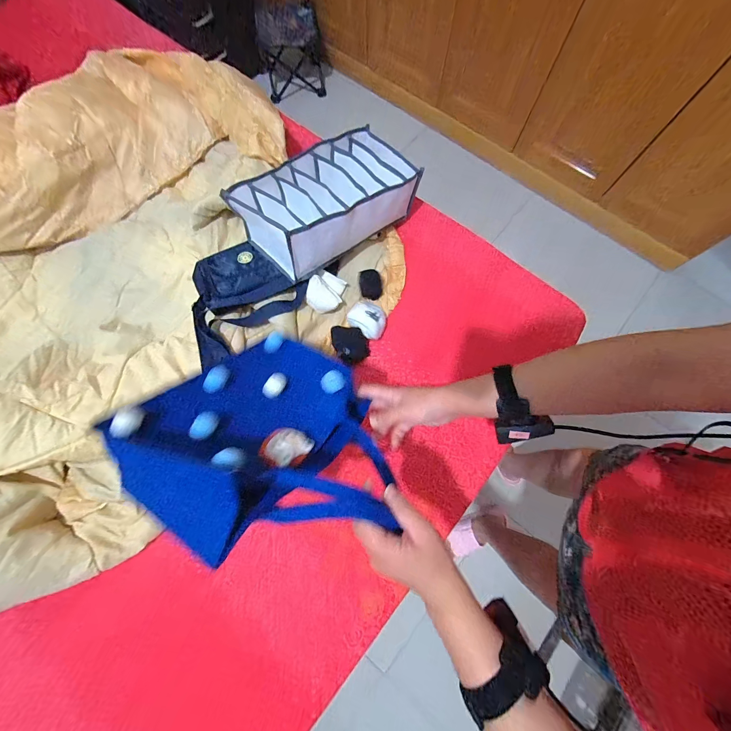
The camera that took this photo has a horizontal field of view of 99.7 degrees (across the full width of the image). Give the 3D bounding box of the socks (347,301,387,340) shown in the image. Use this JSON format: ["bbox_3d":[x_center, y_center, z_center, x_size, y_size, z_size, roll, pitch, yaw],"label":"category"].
[{"bbox_3d":[0.006,-0.100,0.680,0.083,0.050,0.070,31,78,8],"label":"socks"}]

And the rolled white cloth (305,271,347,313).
[{"bbox_3d":[-0.090,-0.161,0.674,0.078,0.038,0.081,22,78,-30],"label":"rolled white cloth"}]

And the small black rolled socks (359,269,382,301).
[{"bbox_3d":[0.012,-0.183,0.701,0.049,0.052,0.052,0,75,1],"label":"small black rolled socks"}]

